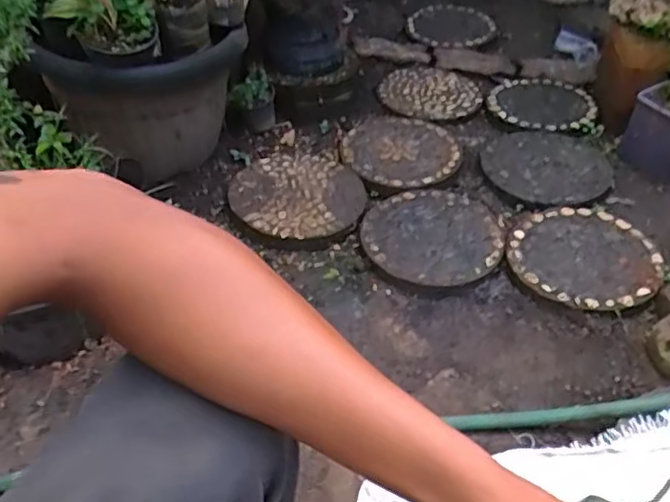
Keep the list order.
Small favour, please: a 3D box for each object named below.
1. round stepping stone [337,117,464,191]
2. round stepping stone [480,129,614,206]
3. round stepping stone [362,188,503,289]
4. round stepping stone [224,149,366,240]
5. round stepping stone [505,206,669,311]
[{"bbox_3d":[0.135,-0.211,1.313,0.235,0.022,0.248,0,42,0],"label":"round stepping stone"},{"bbox_3d":[0.416,-0.172,1.283,0.230,0.039,0.243,0,42,0],"label":"round stepping stone"},{"bbox_3d":[0.172,-0.033,1.144,0.238,0.022,0.246,0,42,0],"label":"round stepping stone"},{"bbox_3d":[-0.070,-0.111,1.216,0.241,0.058,0.226,0,42,0],"label":"round stepping stone"},{"bbox_3d":[0.423,0.011,1.094,0.241,0.029,0.240,0,42,0],"label":"round stepping stone"}]

